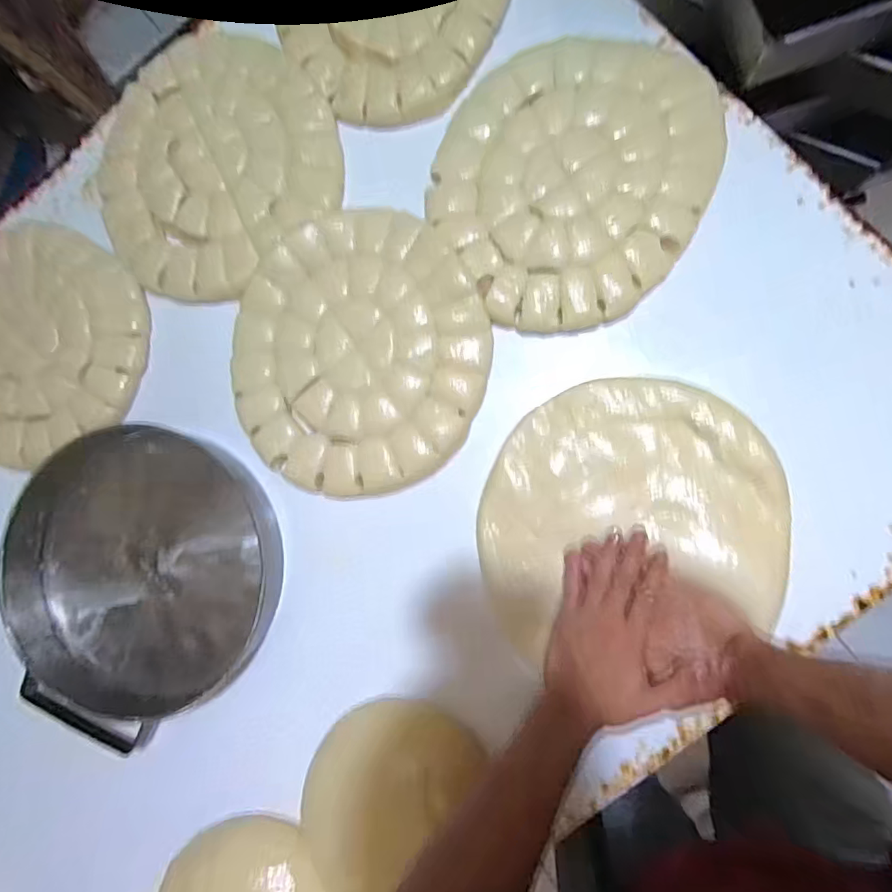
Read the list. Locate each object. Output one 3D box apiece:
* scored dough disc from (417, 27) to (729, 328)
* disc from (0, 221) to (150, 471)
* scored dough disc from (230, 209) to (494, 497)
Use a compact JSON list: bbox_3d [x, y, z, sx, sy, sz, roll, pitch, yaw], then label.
[{"bbox_3d":[0.131,-0.287,0.548,0.271,0.026,0.315,33,90,9],"label":"scored dough disc"},{"bbox_3d":[-0.508,-0.128,0.633,0.289,0.033,0.298,-34,82,4],"label":"disc"},{"bbox_3d":[-0.098,-0.103,0.570,0.280,0.013,0.300,0,89,10],"label":"scored dough disc"}]

